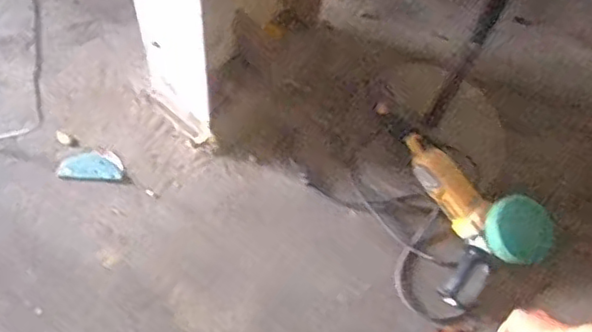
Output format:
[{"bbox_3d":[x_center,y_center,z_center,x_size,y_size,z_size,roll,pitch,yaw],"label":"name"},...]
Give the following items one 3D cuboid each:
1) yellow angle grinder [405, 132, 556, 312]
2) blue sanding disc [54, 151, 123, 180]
[{"bbox_3d":[0.388,0.087,1.457,0.264,0.131,0.372,-28,69,-16],"label":"yellow angle grinder"},{"bbox_3d":[-0.494,-0.002,1.523,0.152,0.006,0.070,0,64,-3],"label":"blue sanding disc"}]

